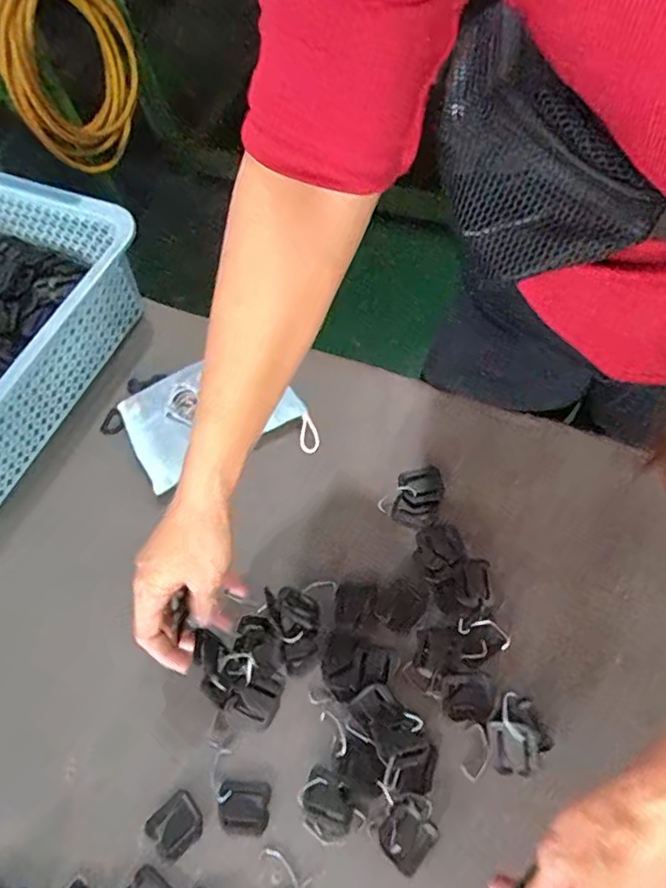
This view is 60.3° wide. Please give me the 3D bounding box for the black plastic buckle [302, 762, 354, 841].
[{"bbox_3d":[-0.004,0.267,0.424,0.043,0.012,0.037,31,72,21],"label":"black plastic buckle"}]

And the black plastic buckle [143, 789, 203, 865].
[{"bbox_3d":[-0.118,0.287,0.430,0.037,0.006,0.036,-41,65,-12],"label":"black plastic buckle"}]

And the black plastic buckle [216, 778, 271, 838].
[{"bbox_3d":[-0.068,0.274,0.431,0.039,0.004,0.034,1,64,8],"label":"black plastic buckle"}]

